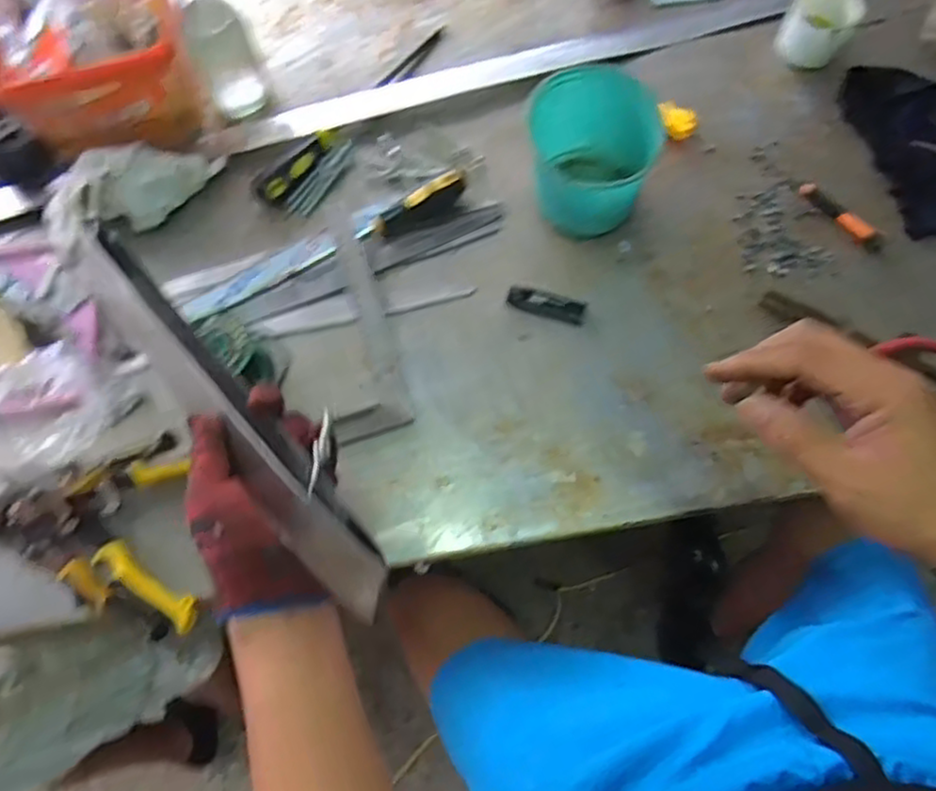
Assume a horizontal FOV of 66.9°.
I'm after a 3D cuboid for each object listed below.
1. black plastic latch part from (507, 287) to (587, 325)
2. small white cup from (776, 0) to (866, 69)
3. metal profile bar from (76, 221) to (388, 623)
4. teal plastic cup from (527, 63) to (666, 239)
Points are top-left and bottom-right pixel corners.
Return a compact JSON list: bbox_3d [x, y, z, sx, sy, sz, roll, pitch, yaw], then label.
[{"bbox_3d":[0.077,-0.090,0.691,0.075,0.012,0.025,18,73,8],"label":"black plastic latch part"},{"bbox_3d":[0.370,-0.389,0.745,0.069,0.067,0.060,28,75,11],"label":"small white cup"},{"bbox_3d":[-0.189,-0.016,0.496,0.037,0.034,0.443,-41,55,-12],"label":"metal profile bar"},{"bbox_3d":[0.117,-0.234,0.689,0.120,0.099,0.122,-1,72,2],"label":"teal plastic cup"}]

